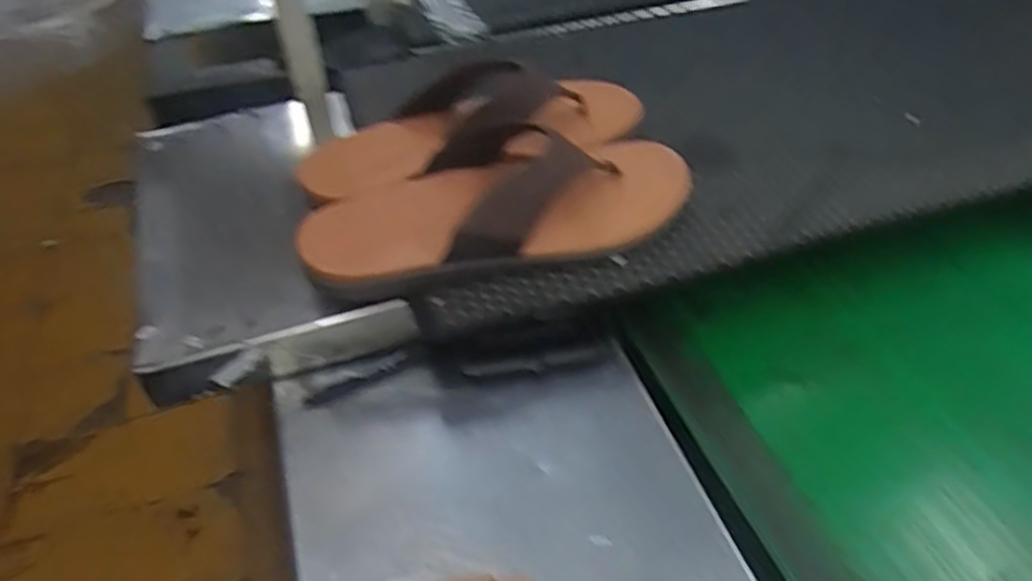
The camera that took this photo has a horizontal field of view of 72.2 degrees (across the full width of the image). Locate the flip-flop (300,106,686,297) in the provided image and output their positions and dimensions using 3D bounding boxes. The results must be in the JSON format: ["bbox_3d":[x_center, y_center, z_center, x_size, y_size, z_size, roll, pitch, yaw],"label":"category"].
[{"bbox_3d":[-0.009,-0.067,0.505,0.283,0.069,0.101,-11,46,-10],"label":"flip-flop"}]

